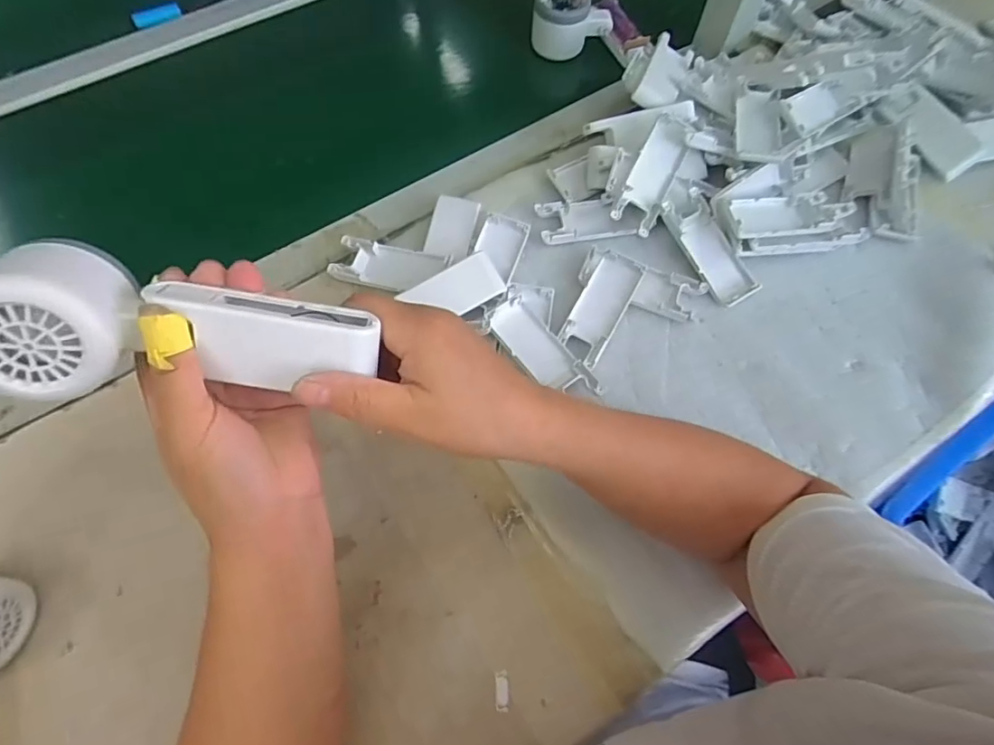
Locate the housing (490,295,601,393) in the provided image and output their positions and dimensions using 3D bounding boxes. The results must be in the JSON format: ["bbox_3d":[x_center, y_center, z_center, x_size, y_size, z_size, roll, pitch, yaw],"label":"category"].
[{"bbox_3d":[0.036,-0.015,0.423,0.039,0.018,0.099,-37,71,-16],"label":"housing"}]

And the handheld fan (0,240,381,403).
[{"bbox_3d":[-0.145,-0.018,0.251,0.169,0.057,0.052,9,22,-19],"label":"handheld fan"}]

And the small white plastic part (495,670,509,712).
[{"bbox_3d":[0.003,0.206,0.347,0.008,0.004,0.023,-1,66,-1],"label":"small white plastic part"}]

